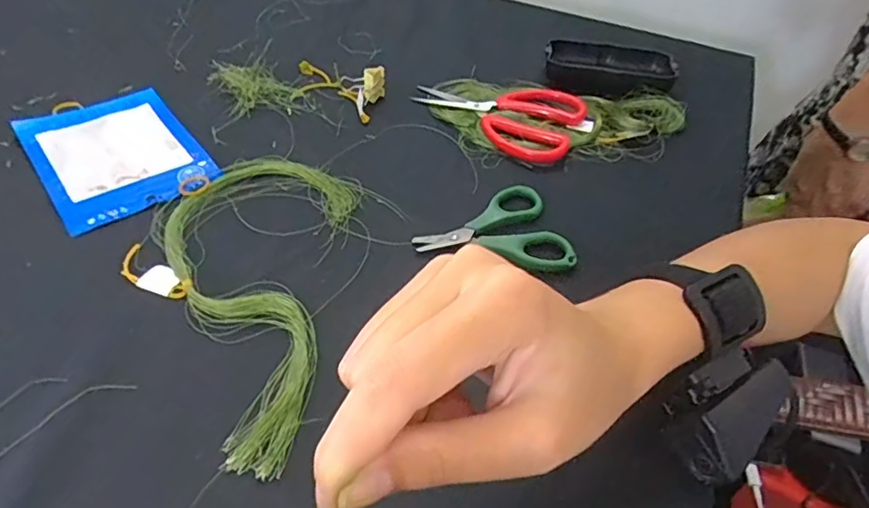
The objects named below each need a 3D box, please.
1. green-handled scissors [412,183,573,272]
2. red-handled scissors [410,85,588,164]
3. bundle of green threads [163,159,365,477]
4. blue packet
[{"bbox_3d":[0.039,-0.021,0.376,0.099,0.008,0.071,5,45,-1],"label":"green-handled scissors"},{"bbox_3d":[0.052,-0.122,0.479,0.140,0.016,0.095,23,48,17],"label":"red-handled scissors"},{"bbox_3d":[-0.113,0.014,0.329,0.111,0.005,0.222,6,45,0],"label":"bundle of green threads"},{"bbox_3d":[-0.227,-0.074,0.408,0.101,0.006,0.141,-28,54,-29],"label":"blue packet"}]

